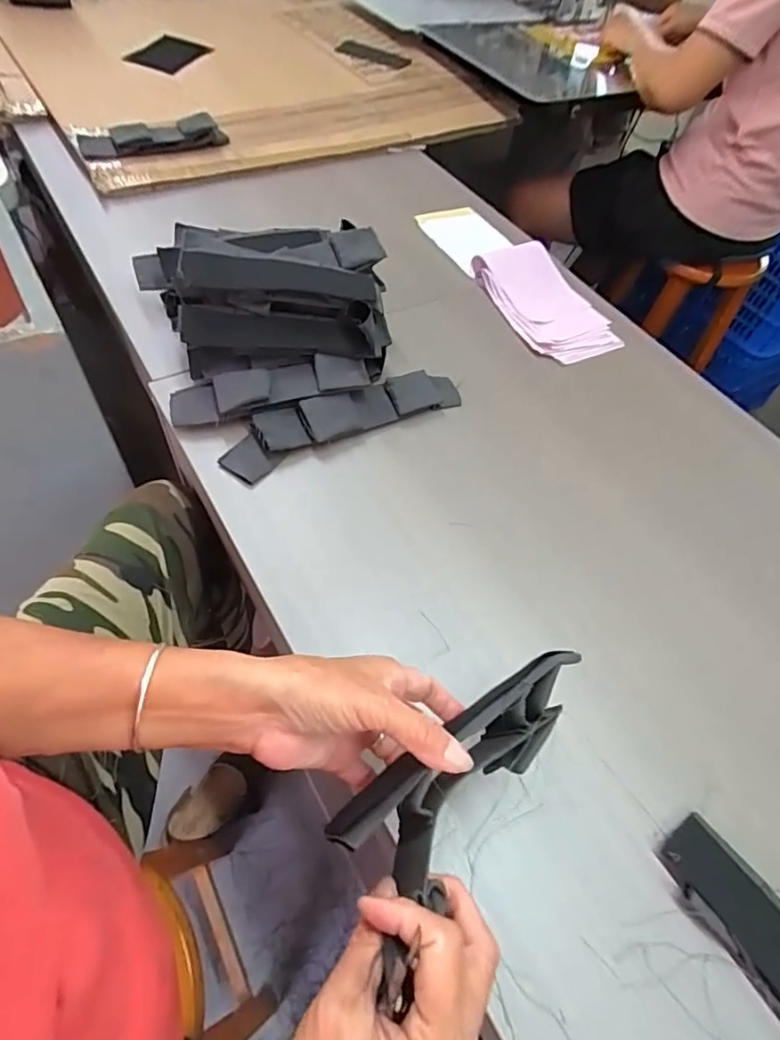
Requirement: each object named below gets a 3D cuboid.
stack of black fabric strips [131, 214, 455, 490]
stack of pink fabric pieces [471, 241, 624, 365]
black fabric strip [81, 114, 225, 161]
[{"bbox_3d":[-0.117,-0.220,0.568,0.272,0.104,0.306,-23,63,-21],"label":"stack of black fabric strips"},{"bbox_3d":[0.203,-0.287,0.697,0.128,0.034,0.199,-23,62,-21],"label":"stack of pink fabric pieces"},{"bbox_3d":[-0.349,-0.565,0.796,0.210,0.031,0.059,-13,59,-16],"label":"black fabric strip"}]

